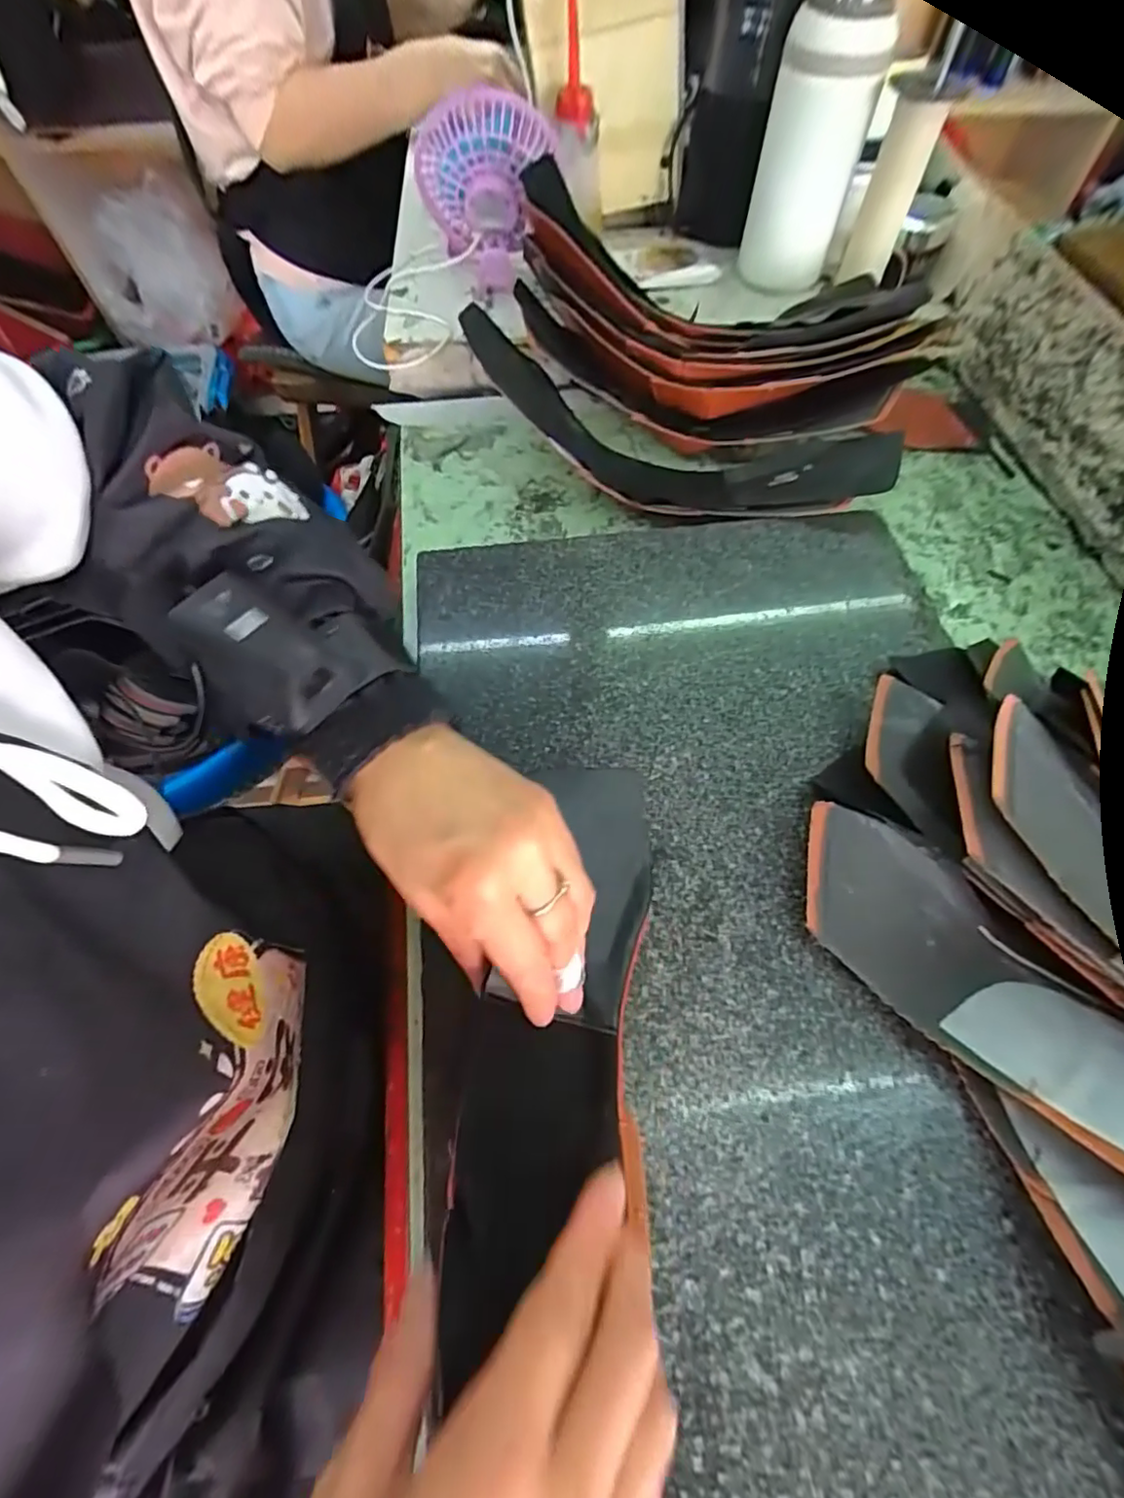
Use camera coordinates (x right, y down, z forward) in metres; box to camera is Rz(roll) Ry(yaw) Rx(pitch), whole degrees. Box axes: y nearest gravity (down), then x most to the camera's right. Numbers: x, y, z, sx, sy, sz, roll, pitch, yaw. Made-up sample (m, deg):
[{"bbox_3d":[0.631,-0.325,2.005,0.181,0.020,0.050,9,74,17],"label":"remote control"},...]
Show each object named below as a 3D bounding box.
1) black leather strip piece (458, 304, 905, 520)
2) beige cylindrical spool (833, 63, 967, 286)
[{"bbox_3d":[0.077,-0.232,0.438,0.326,0.083,0.096,19,63,9],"label":"black leather strip piece"},{"bbox_3d":[0.281,-0.481,0.499,0.048,0.136,0.056,16,62,8],"label":"beige cylindrical spool"}]

